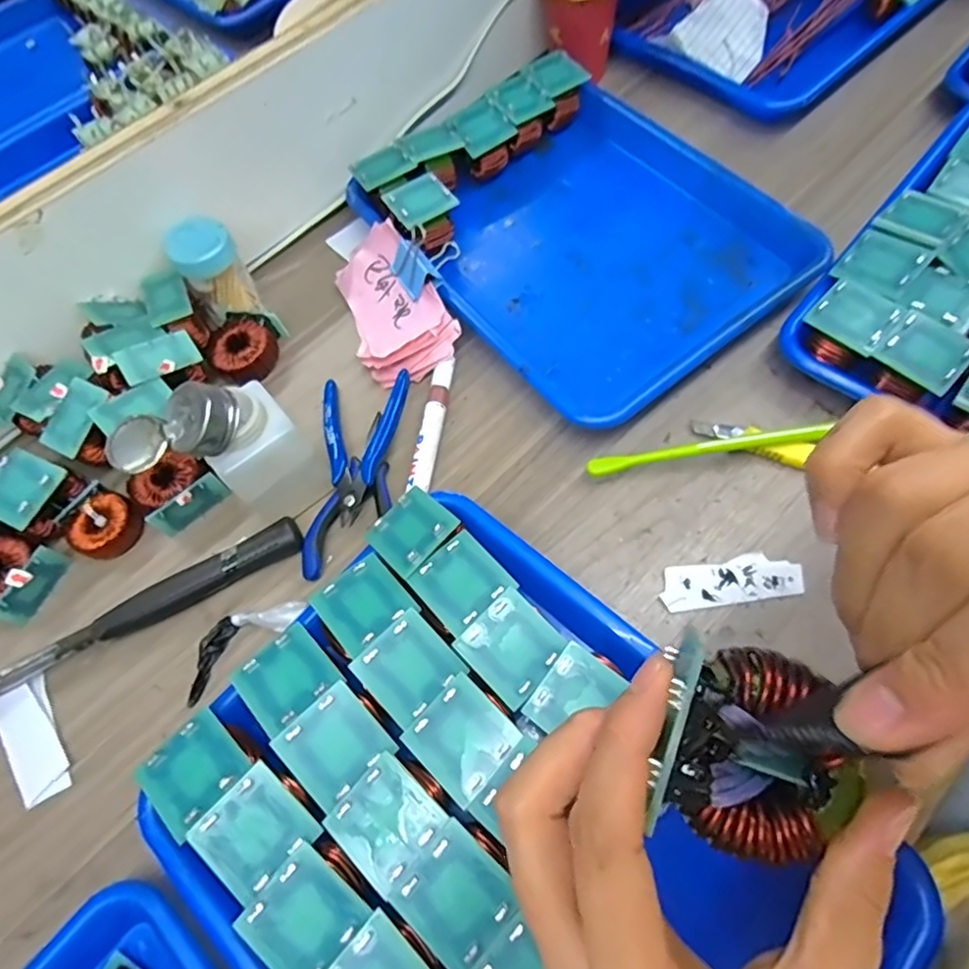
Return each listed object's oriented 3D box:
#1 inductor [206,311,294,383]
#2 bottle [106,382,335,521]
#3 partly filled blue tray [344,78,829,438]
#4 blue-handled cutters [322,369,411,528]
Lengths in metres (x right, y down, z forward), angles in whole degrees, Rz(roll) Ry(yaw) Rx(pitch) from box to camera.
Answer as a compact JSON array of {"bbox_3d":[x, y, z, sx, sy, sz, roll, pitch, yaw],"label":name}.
[{"bbox_3d":[-0.182,-0.105,0.457,0.048,0.020,0.057,7,67,6],"label":"inductor"},{"bbox_3d":[-0.155,-0.012,0.366,0.093,0.101,0.059,-33,68,-11],"label":"bottle"},{"bbox_3d":[0.082,-0.193,0.466,0.249,0.034,0.272,-37,67,-12],"label":"partly filled blue tray"},{"bbox_3d":[-0.087,-0.027,0.414,0.061,0.014,0.113,0,66,3],"label":"blue-handled cutters"}]

